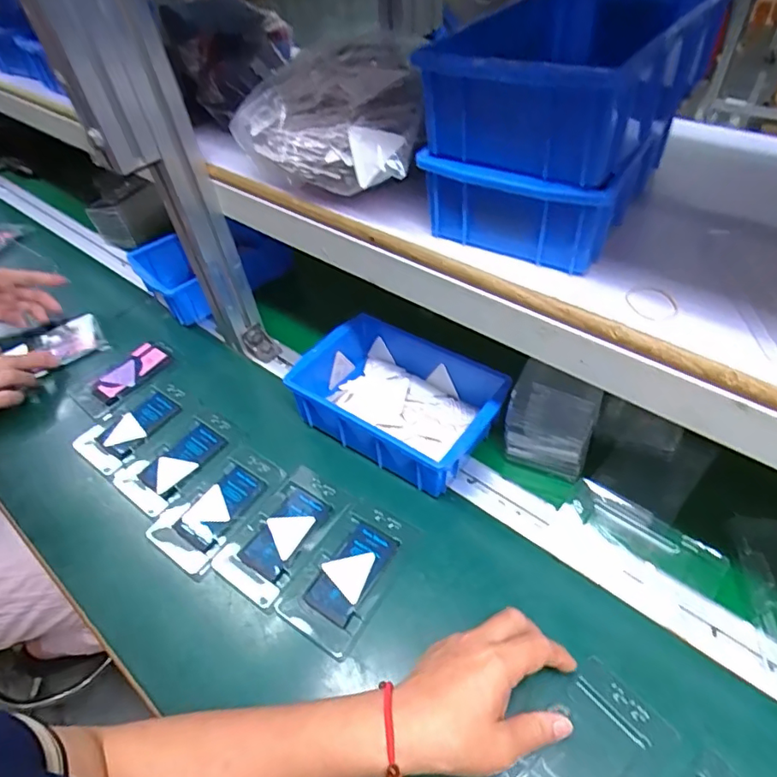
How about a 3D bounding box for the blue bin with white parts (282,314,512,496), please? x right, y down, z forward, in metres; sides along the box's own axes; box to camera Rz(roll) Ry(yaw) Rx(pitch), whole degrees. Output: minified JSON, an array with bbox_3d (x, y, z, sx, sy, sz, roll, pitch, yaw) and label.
[{"bbox_3d":[0.012,0.009,0.559,0.203,0.066,0.147,30,57,29],"label":"blue bin with white parts"}]

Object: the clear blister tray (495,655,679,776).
[{"bbox_3d":[0.132,0.259,0.361,0.126,0.016,0.070,-36,54,-24],"label":"clear blister tray"}]

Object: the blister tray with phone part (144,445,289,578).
[{"bbox_3d":[-0.167,0.116,0.526,0.070,0.013,0.128,29,56,28],"label":"blister tray with phone part"}]

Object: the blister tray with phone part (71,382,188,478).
[{"bbox_3d":[-0.292,0.039,0.608,0.076,0.013,0.122,28,56,28],"label":"blister tray with phone part"}]

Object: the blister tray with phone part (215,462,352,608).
[{"bbox_3d":[-0.098,0.133,0.495,0.073,0.010,0.122,27,55,27],"label":"blister tray with phone part"}]

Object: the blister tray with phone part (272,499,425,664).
[{"bbox_3d":[-0.033,0.160,0.465,0.073,0.014,0.126,25,55,26],"label":"blister tray with phone part"}]

